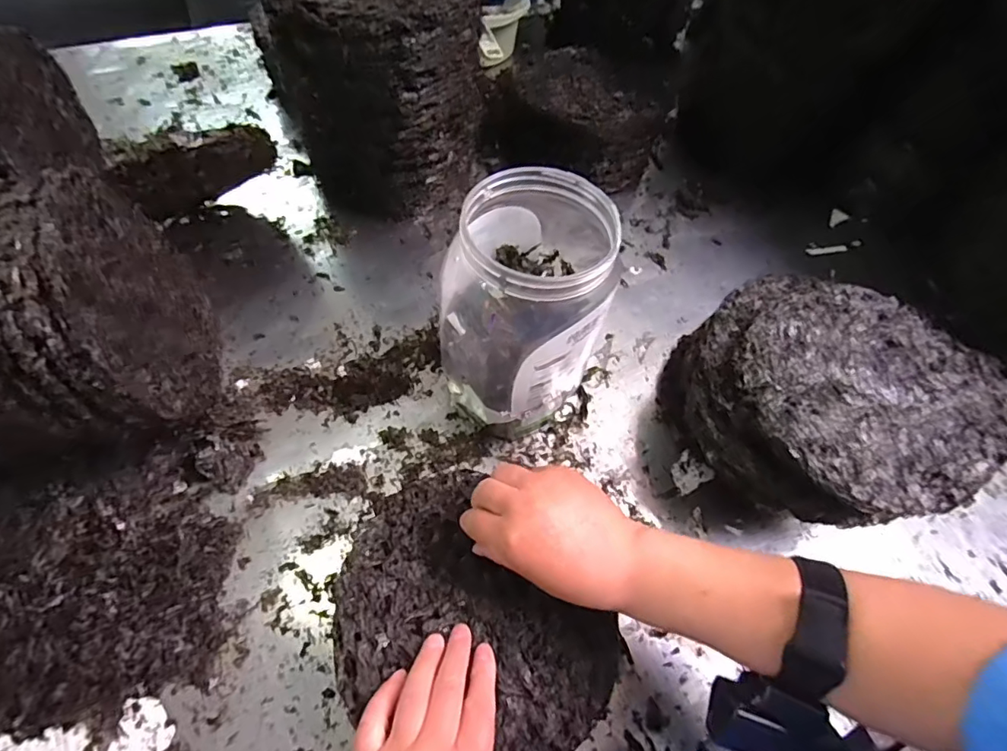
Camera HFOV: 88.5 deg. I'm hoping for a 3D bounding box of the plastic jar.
[{"bbox_3d":[0.021,-0.050,0.440,0.127,0.212,0.146,21,59,8],"label":"plastic jar"}]

